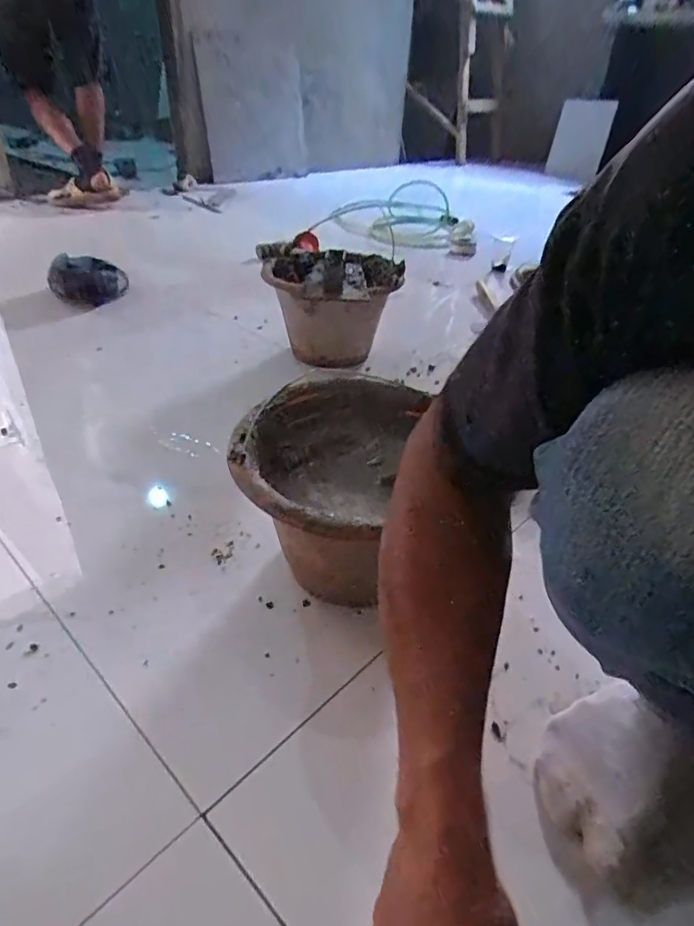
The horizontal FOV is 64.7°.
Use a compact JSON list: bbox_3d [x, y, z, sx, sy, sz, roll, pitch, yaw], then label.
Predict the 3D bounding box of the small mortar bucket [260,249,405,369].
[{"bbox_3d":[-0.045,-0.271,1.016,0.235,0.200,0.216,2,35,-2],"label":"small mortar bucket"}]

